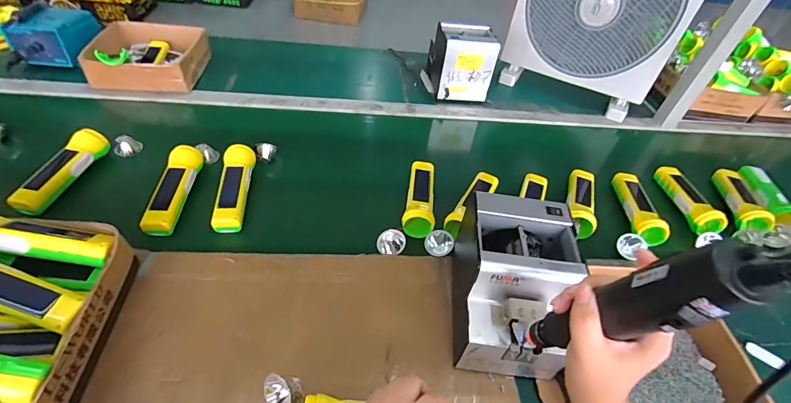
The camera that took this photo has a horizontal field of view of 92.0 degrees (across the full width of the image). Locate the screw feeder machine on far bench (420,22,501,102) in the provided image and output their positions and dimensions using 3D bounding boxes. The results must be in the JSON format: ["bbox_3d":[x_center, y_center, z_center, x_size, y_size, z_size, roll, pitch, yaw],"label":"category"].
[{"bbox_3d":[0.153,-0.346,0.936,0.149,0.138,0.159,3,45,-5],"label":"screw feeder machine on far bench"}]

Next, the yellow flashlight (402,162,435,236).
[{"bbox_3d":[0.046,-0.011,0.667,0.051,0.035,0.174,10,46,3],"label":"yellow flashlight"}]

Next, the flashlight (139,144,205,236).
[{"bbox_3d":[-0.357,-0.025,0.618,0.046,0.033,0.180,3,46,-4],"label":"flashlight"}]

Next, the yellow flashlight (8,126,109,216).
[{"bbox_3d":[-0.543,-0.053,0.618,0.050,0.043,0.165,10,46,2],"label":"yellow flashlight"}]

